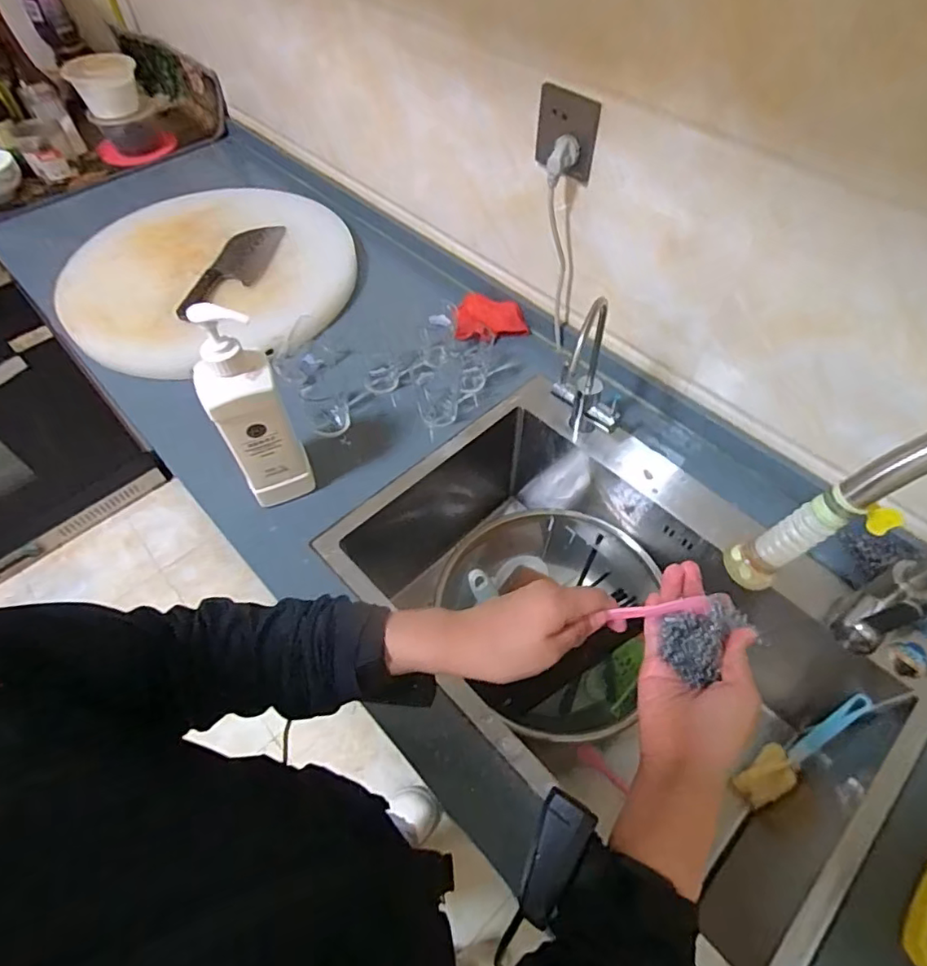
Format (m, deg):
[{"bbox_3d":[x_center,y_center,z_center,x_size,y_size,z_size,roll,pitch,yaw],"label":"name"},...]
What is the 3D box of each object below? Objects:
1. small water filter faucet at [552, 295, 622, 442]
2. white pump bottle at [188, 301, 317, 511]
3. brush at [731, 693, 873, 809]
[{"bbox_3d":[0.178,-0.152,0.761,0.095,0.206,0.089,11,57,8],"label":"small water filter faucet"},{"bbox_3d":[-0.243,-0.075,0.641,0.075,0.276,0.044,-21,58,-13],"label":"white pump bottle"},{"bbox_3d":[0.433,0.340,0.708,0.047,0.028,0.202,48,111,27],"label":"brush"}]

